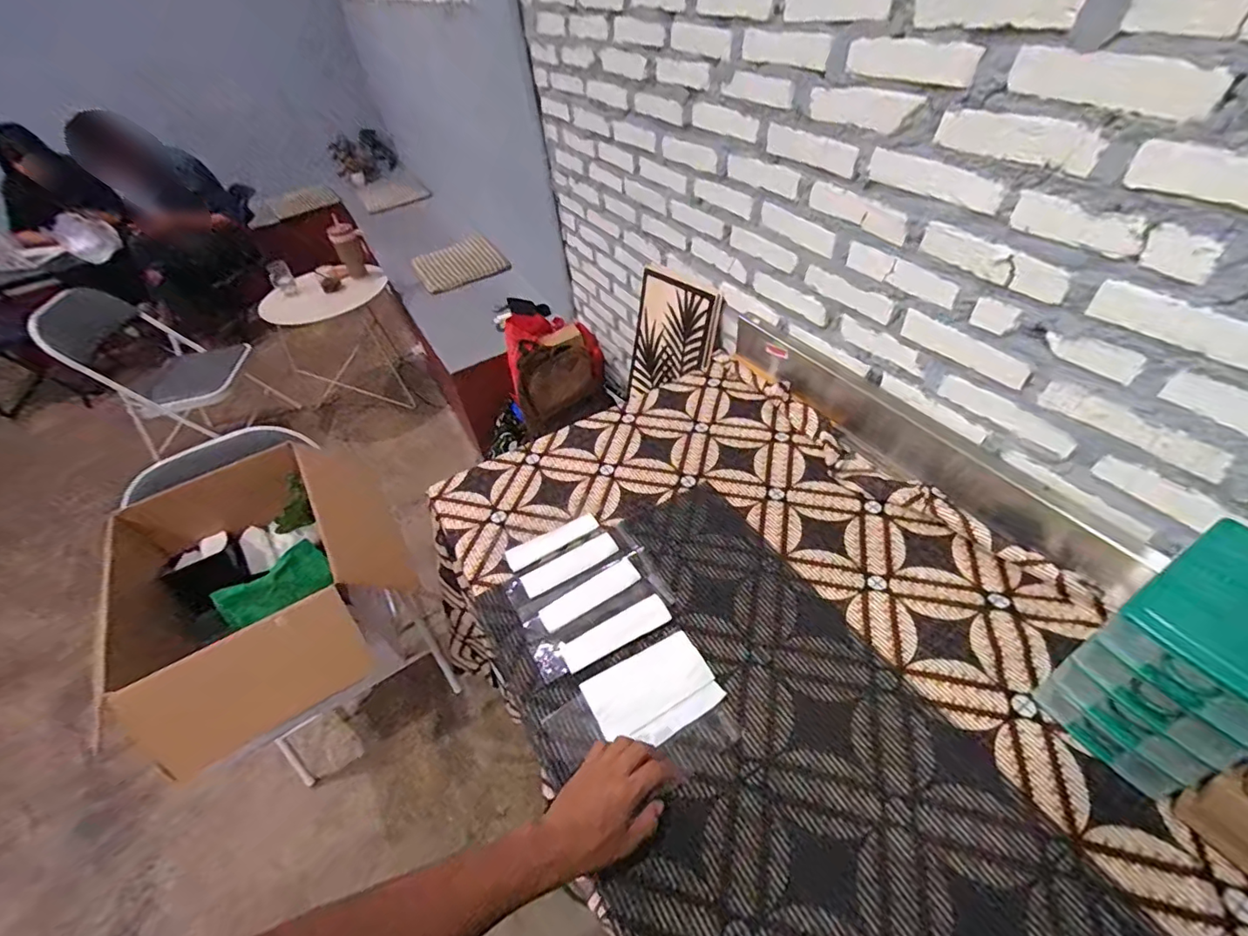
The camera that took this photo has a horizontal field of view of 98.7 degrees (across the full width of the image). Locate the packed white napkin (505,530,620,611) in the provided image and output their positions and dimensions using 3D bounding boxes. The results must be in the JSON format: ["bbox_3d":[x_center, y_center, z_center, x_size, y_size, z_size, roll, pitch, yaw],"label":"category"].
[{"bbox_3d":[-0.095,0.154,0.837,0.179,0.006,0.053,-27,48,-20],"label":"packed white napkin"}]

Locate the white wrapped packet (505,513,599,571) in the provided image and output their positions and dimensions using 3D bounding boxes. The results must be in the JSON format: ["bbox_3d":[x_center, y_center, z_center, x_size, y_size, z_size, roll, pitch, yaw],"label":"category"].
[{"bbox_3d":[-0.118,0.118,0.880,0.153,0.016,0.046,-24,47,-18],"label":"white wrapped packet"}]

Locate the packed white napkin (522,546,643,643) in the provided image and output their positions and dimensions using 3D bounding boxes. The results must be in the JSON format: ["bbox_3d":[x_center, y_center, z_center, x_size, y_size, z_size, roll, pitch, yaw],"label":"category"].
[{"bbox_3d":[-0.051,0.186,0.798,0.198,0.006,0.055,-26,47,-19],"label":"packed white napkin"}]

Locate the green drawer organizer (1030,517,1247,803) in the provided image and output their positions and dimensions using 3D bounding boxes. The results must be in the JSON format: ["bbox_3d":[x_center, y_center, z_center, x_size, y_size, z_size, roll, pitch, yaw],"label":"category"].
[{"bbox_3d":[0.579,0.204,0.555,0.166,0.234,0.134,-29,48,-22],"label":"green drawer organizer"}]

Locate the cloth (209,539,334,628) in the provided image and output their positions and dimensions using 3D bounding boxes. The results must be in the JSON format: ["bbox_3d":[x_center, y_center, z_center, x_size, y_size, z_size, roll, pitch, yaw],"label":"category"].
[{"bbox_3d":[-0.806,0.270,1.241,0.245,0.112,0.045,-30,15,-6],"label":"cloth"}]

